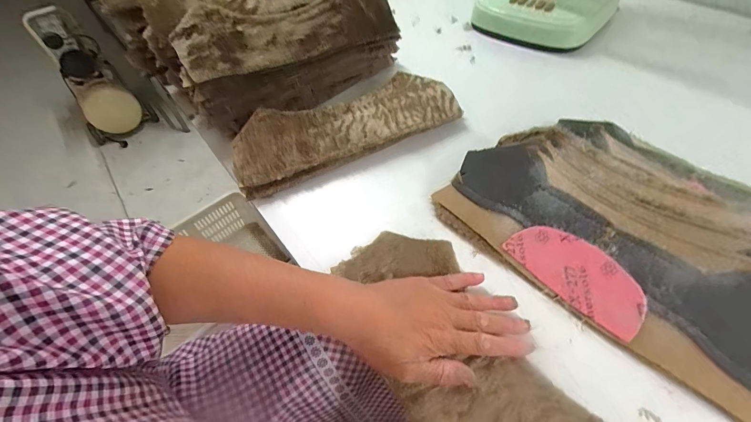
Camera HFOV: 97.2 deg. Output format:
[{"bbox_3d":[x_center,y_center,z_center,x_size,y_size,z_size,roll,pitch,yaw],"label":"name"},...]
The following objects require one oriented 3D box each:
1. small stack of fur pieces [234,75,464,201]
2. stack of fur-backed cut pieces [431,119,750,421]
[{"bbox_3d":[-0.043,-0.133,0.506,0.352,0.068,0.127,-23,53,-12],"label":"small stack of fur pieces"},{"bbox_3d":[0.289,0.006,0.360,0.260,0.072,0.379,-40,58,-23],"label":"stack of fur-backed cut pieces"}]

